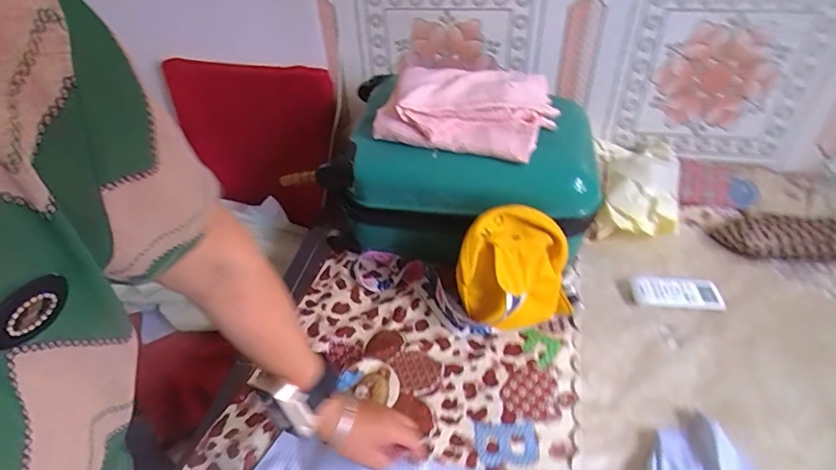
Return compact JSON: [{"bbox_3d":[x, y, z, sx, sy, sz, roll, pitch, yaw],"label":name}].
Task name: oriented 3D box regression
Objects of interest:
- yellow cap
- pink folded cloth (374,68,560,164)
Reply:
[{"bbox_3d":[0.134,0.059,0.666,0.139,0.175,0.100,-22,43,-21],"label":"yellow cap"},{"bbox_3d":[0.078,-0.198,0.736,0.251,0.061,0.170,11,42,17],"label":"pink folded cloth"}]

